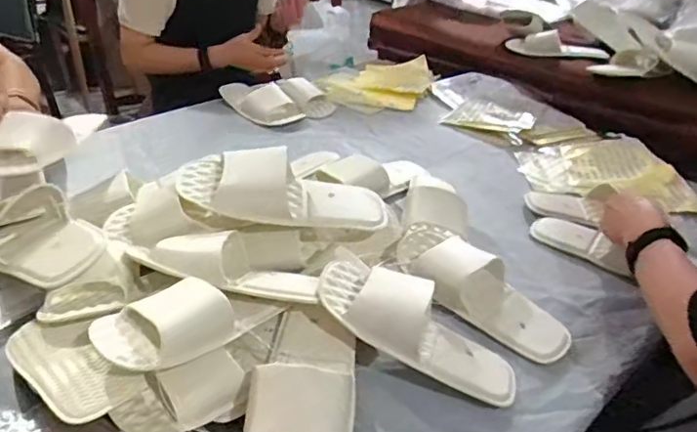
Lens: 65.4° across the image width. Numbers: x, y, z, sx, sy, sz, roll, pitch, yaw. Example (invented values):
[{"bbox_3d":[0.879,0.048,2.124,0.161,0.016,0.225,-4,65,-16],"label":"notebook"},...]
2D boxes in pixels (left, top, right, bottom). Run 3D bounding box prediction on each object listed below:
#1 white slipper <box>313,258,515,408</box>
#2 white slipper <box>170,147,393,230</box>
[{"bbox_3d":[0.082,0.117,0.601,0.241,0.062,0.103,34,38,2],"label":"white slipper"},{"bbox_3d":[-0.079,-0.037,0.712,0.275,0.083,0.103,11,32,-14],"label":"white slipper"}]

